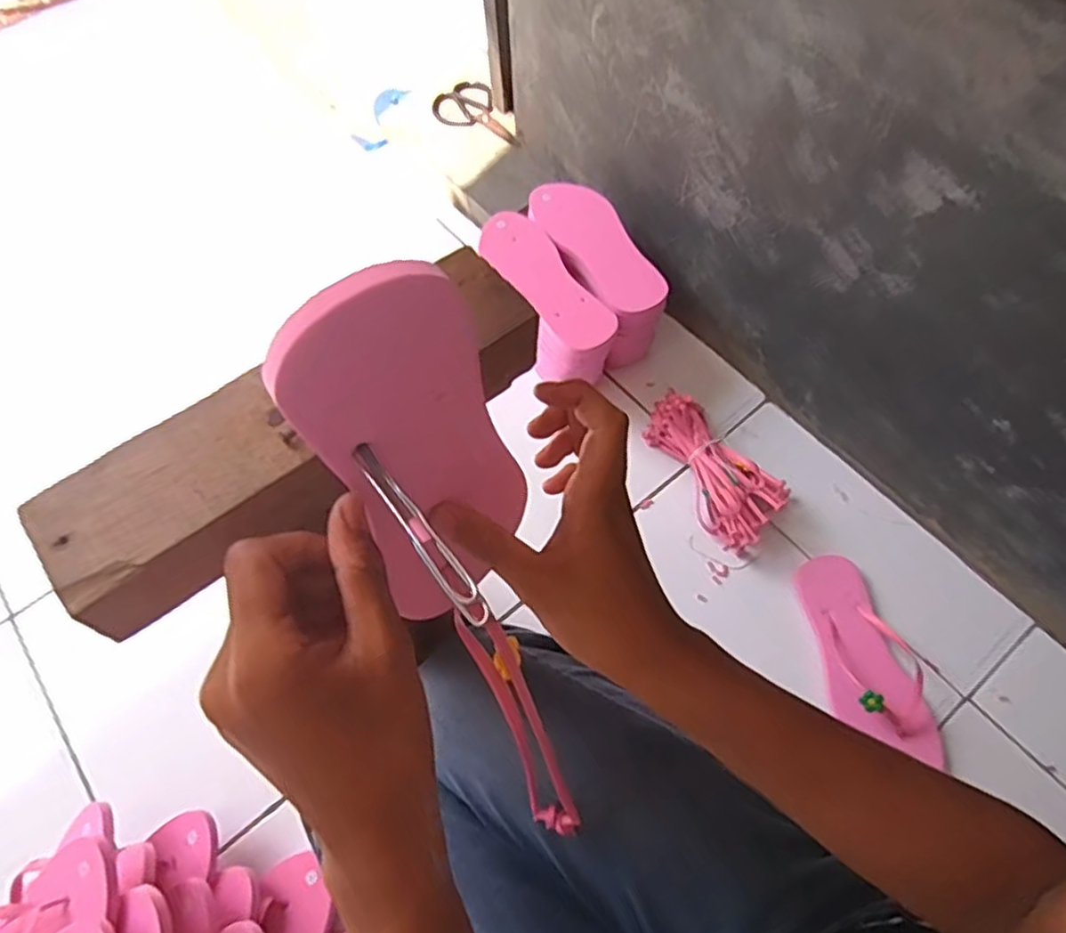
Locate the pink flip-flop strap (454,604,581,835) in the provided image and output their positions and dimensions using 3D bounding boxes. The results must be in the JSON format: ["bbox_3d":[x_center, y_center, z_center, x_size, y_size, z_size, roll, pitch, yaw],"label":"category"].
[{"bbox_3d":[-0.006,0.153,0.407,0.028,0.018,0.152,-23,102,-8],"label":"pink flip-flop strap"}]

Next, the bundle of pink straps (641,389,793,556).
[{"bbox_3d":[0.226,0.007,0.882,0.099,0.075,0.213,-36,67,-13],"label":"bundle of pink straps"}]

